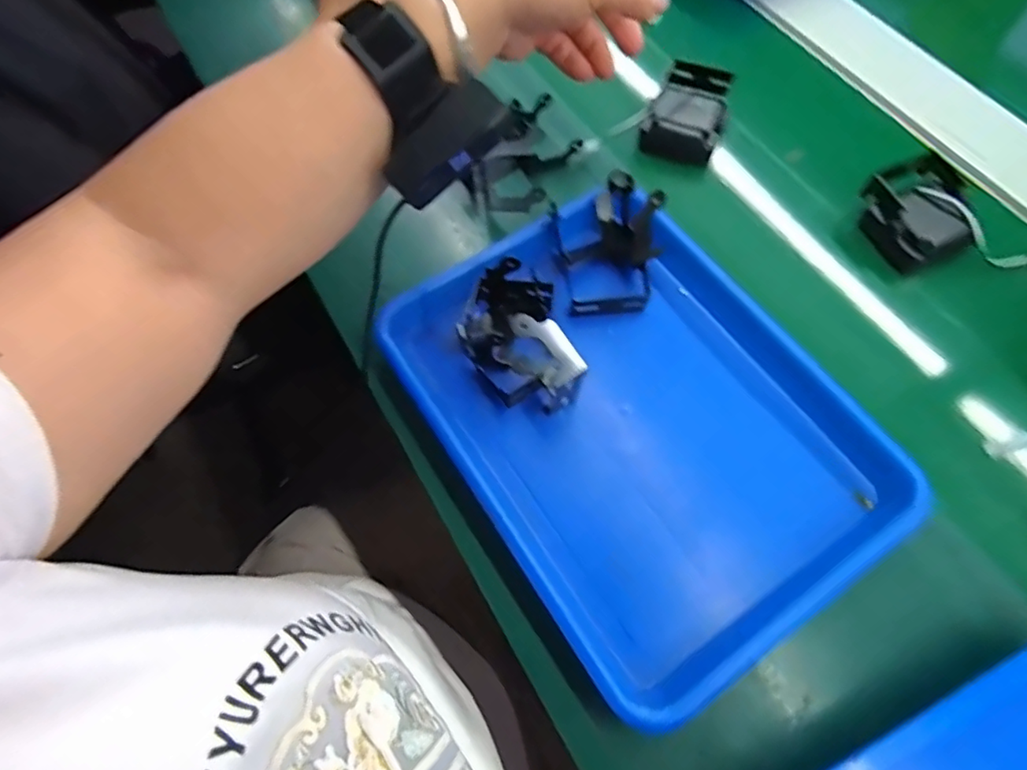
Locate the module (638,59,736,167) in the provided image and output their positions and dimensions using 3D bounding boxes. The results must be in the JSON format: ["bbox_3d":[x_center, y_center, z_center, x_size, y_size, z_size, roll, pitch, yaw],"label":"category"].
[{"bbox_3d":[0.163,-0.250,0.518,0.070,0.040,0.078,23,68,11],"label":"module"}]

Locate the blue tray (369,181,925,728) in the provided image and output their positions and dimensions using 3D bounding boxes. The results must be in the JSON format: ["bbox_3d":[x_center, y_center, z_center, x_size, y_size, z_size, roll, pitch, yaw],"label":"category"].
[{"bbox_3d":[0.088,0.019,0.400,0.248,0.046,0.319,-31,69,-12],"label":"blue tray"}]

